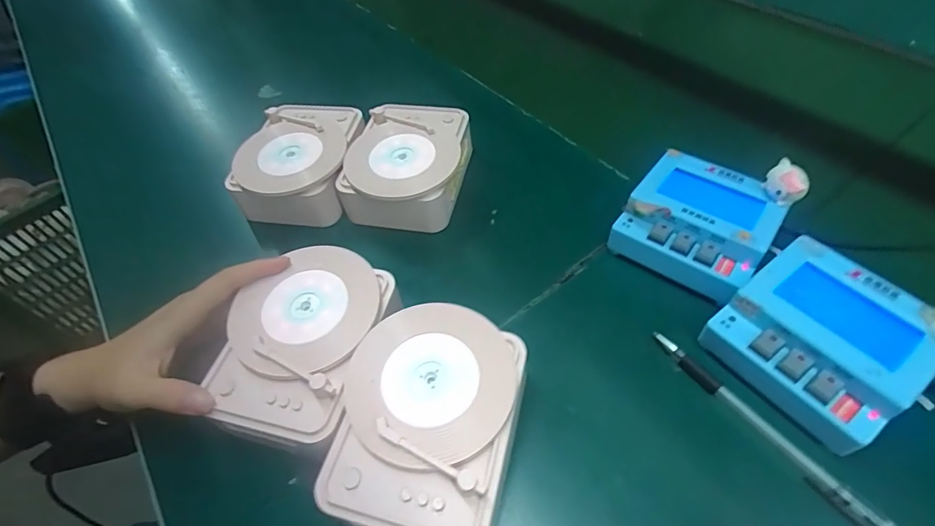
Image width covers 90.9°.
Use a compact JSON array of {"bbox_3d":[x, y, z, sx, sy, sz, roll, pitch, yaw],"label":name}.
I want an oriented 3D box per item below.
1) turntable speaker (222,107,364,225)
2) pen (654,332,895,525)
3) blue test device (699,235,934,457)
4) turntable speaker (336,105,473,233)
[{"bbox_3d":[-0.160,-0.097,0.441,0.102,0.047,0.132,2,53,7],"label":"turntable speaker"},{"bbox_3d":[0.182,0.101,0.288,0.011,0.015,0.155,-32,56,-19],"label":"pen"},{"bbox_3d":[0.224,0.051,0.299,0.103,0.054,0.104,-32,56,-18],"label":"blue test device"},{"bbox_3d":[-0.053,-0.093,0.426,0.097,0.046,0.124,7,53,11],"label":"turntable speaker"}]

